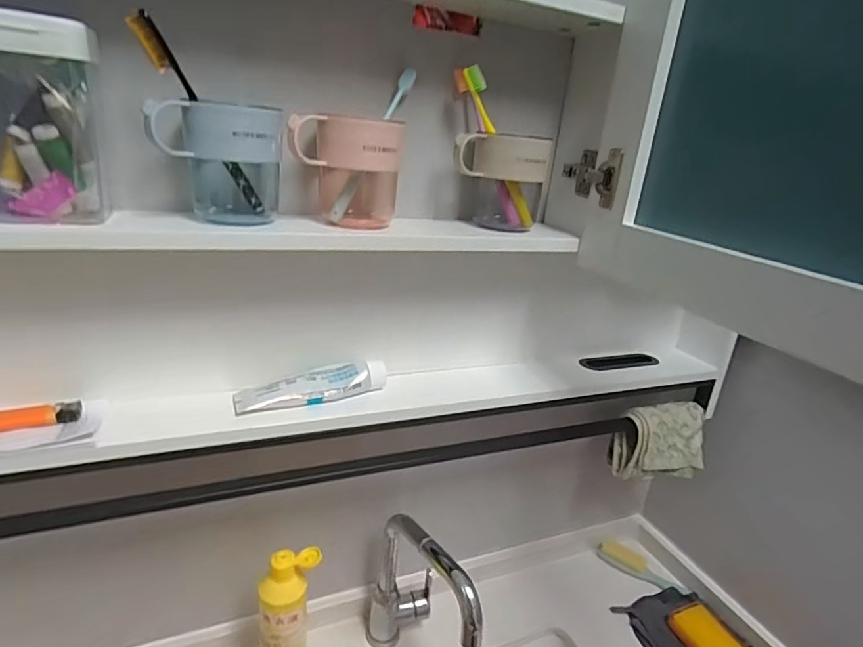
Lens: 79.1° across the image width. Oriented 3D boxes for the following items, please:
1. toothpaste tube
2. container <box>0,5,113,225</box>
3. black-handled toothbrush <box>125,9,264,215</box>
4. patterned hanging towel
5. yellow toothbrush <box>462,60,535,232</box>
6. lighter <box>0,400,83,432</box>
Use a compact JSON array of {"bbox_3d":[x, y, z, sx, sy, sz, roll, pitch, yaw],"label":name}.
[{"bbox_3d":[-0.130,0.068,0.578,0.162,0.033,0.041,-2,23,-23],"label":"toothpaste tube"},{"bbox_3d":[-0.299,-0.152,0.399,0.083,0.147,0.050,-9,26,-35],"label":"container"},{"bbox_3d":[-0.194,-0.168,0.449,0.011,0.183,0.019,18,60,28],"label":"black-handled toothbrush"},{"bbox_3d":[0.344,0.177,0.773,0.134,0.099,0.064,-1,22,-19],"label":"patterned hanging towel"},{"bbox_3d":[0.076,-0.187,0.566,0.017,0.179,0.013,-24,21,5],"label":"yellow toothbrush"},{"bbox_3d":[-0.371,0.086,0.480,0.081,0.012,0.024,-6,24,-29],"label":"lighter"}]

